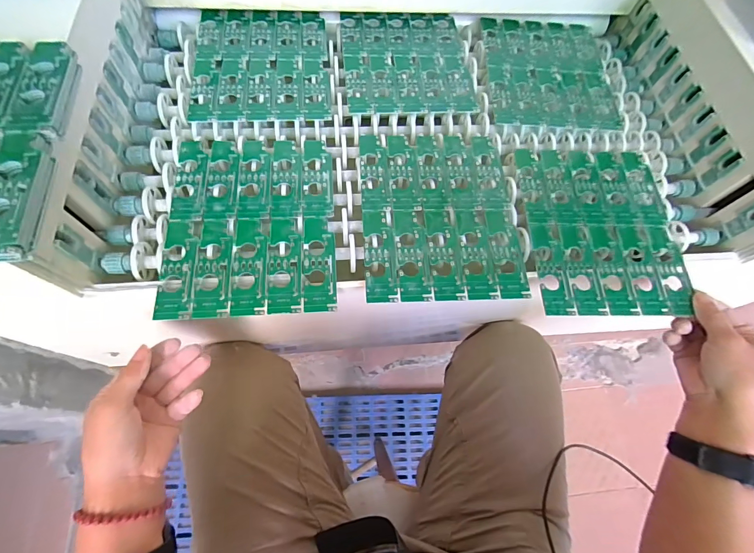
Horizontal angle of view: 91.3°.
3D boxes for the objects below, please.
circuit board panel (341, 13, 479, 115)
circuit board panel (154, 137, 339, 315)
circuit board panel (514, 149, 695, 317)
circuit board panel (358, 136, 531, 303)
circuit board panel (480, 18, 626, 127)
[{"bbox_3d":[0.039,-0.296,0.504,0.167,0.009,0.195,-5,66,-6],"label":"circuit board panel"},{"bbox_3d":[-0.130,-0.060,0.383,0.165,0.005,0.206,-3,66,-5],"label":"circuit board panel"},{"bbox_3d":[0.256,-0.058,0.421,0.173,0.008,0.210,1,67,-5],"label":"circuit board panel"},{"bbox_3d":[0.067,-0.072,0.406,0.165,0.004,0.205,-2,67,-5],"label":"circuit board panel"},{"bbox_3d":[0.242,-0.288,0.516,0.178,0.009,0.200,3,66,-2],"label":"circuit board panel"}]

